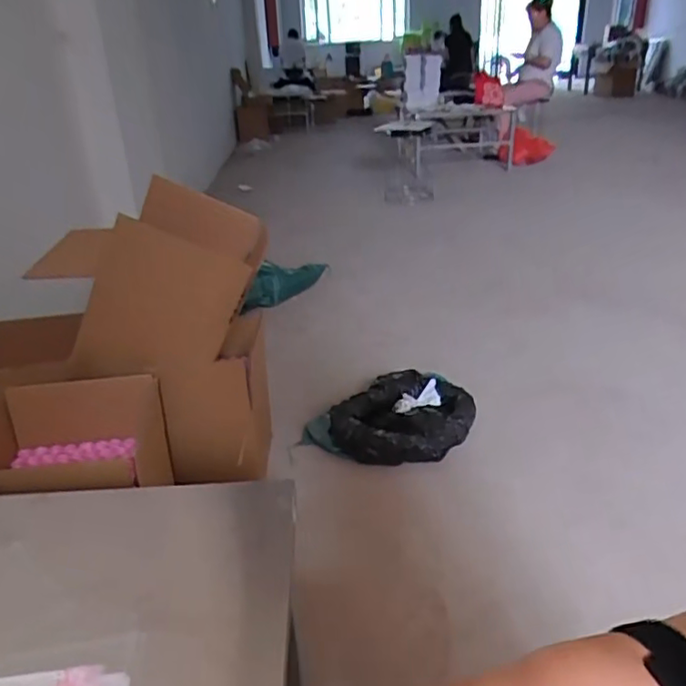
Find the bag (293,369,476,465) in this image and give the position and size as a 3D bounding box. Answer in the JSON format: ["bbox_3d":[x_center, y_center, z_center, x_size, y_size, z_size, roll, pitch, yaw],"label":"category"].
[{"bbox_3d":[0.122,0.207,1.629,0.460,0.111,0.355,-2,27,1],"label":"bag"}]

